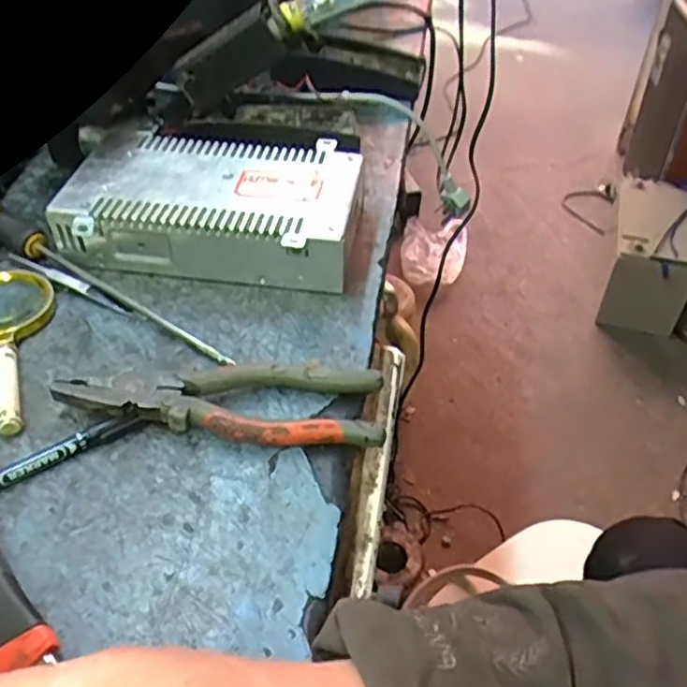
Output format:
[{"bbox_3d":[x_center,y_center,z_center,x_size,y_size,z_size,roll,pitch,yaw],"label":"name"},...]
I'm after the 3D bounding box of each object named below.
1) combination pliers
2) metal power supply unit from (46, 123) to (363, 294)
[{"bbox_3d":[-0.073,0.038,0.417,0.187,0.025,0.052,-1,46,-2],"label":"combination pliers"},{"bbox_3d":[-0.096,-0.107,0.542,0.209,0.051,0.133,7,46,5],"label":"metal power supply unit"}]

